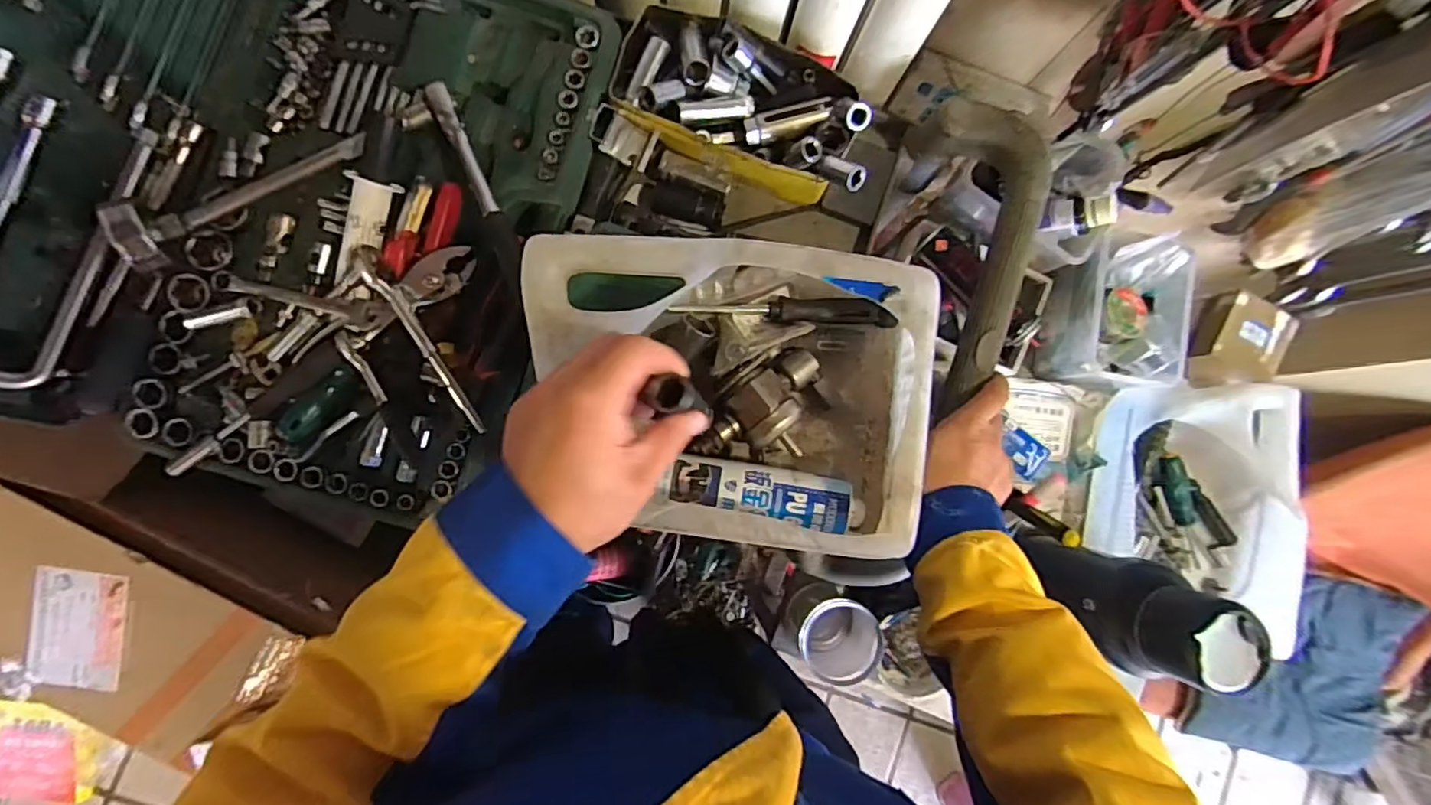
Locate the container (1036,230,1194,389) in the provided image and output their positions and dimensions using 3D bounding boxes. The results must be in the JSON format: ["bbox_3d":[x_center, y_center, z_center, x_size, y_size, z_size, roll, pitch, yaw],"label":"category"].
[{"bbox_3d":[0.433,-0.093,0.663,0.100,0.101,0.152,6,85,-5],"label":"container"}]

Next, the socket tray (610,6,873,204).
[{"bbox_3d":[0.034,-0.303,0.612,0.262,0.070,0.135,26,84,-3],"label":"socket tray"}]

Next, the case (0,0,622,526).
[{"bbox_3d":[-0.458,-0.231,0.512,0.638,0.175,0.558,15,85,-4],"label":"case"}]

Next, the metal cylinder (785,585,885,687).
[{"bbox_3d":[0.122,0.244,0.658,0.082,0.109,0.091,-44,91,-7],"label":"metal cylinder"}]

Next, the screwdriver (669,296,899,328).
[{"bbox_3d":[0.055,-0.071,0.472,0.172,0.014,0.019,1,86,-5],"label":"screwdriver"}]

